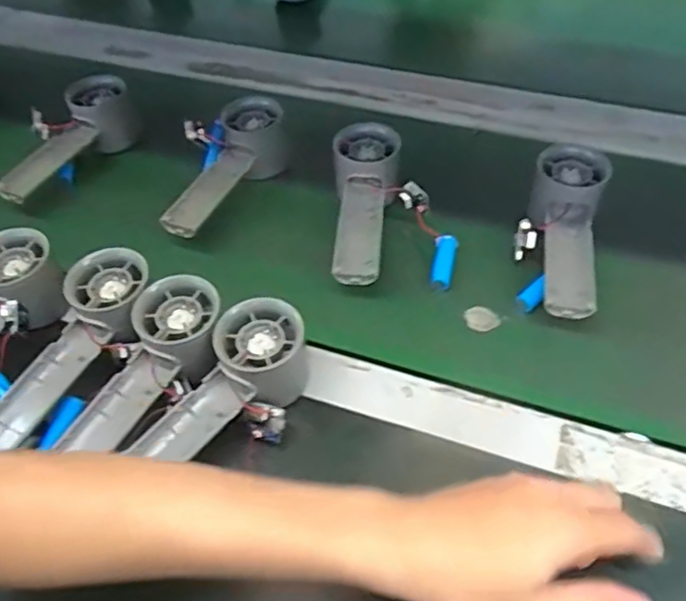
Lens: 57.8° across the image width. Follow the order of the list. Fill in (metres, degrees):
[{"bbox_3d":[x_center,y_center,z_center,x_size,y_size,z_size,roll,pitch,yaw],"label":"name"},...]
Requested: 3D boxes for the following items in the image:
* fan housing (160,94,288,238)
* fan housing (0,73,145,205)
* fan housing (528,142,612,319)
[{"bbox_3d":[-0.096,-0.118,0.559,0.053,0.058,0.167,13,50,17],"label":"fan housing"},{"bbox_3d":[-0.270,-0.149,0.599,0.064,0.063,0.156,26,55,25],"label":"fan housing"},{"bbox_3d":[0.179,-0.048,0.491,0.063,0.057,0.163,10,49,14],"label":"fan housing"}]

